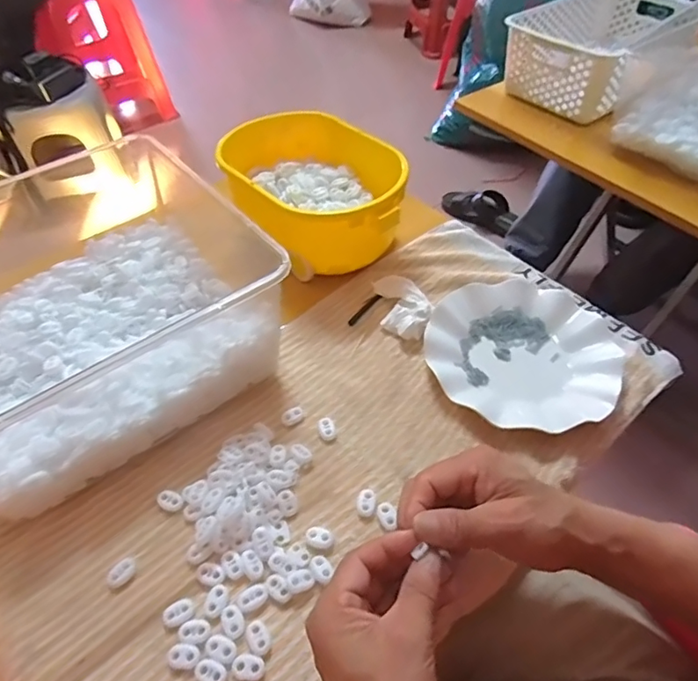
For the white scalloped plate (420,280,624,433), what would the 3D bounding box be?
[{"bbox_3d":[0.175,0.009,0.527,0.191,0.023,0.169,-15,52,-11],"label":"white scalloped plate"}]

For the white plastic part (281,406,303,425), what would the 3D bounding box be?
[{"bbox_3d":[-0.052,0.071,0.492,0.021,0.010,0.013,-25,54,-17],"label":"white plastic part"}]

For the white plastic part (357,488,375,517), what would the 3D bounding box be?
[{"bbox_3d":[0.014,0.133,0.436,0.015,0.005,0.023,0,51,2],"label":"white plastic part"}]

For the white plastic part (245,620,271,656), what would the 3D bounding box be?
[{"bbox_3d":[-0.064,0.209,0.372,0.014,0.008,0.022,-25,54,-18],"label":"white plastic part"}]

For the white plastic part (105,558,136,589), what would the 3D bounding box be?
[{"bbox_3d":[-0.173,0.177,0.405,0.014,0.012,0.022,32,58,25],"label":"white plastic part"}]

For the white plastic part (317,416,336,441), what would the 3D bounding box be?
[{"bbox_3d":[-0.021,0.079,0.482,0.014,0.007,0.024,-17,52,-12],"label":"white plastic part"}]

